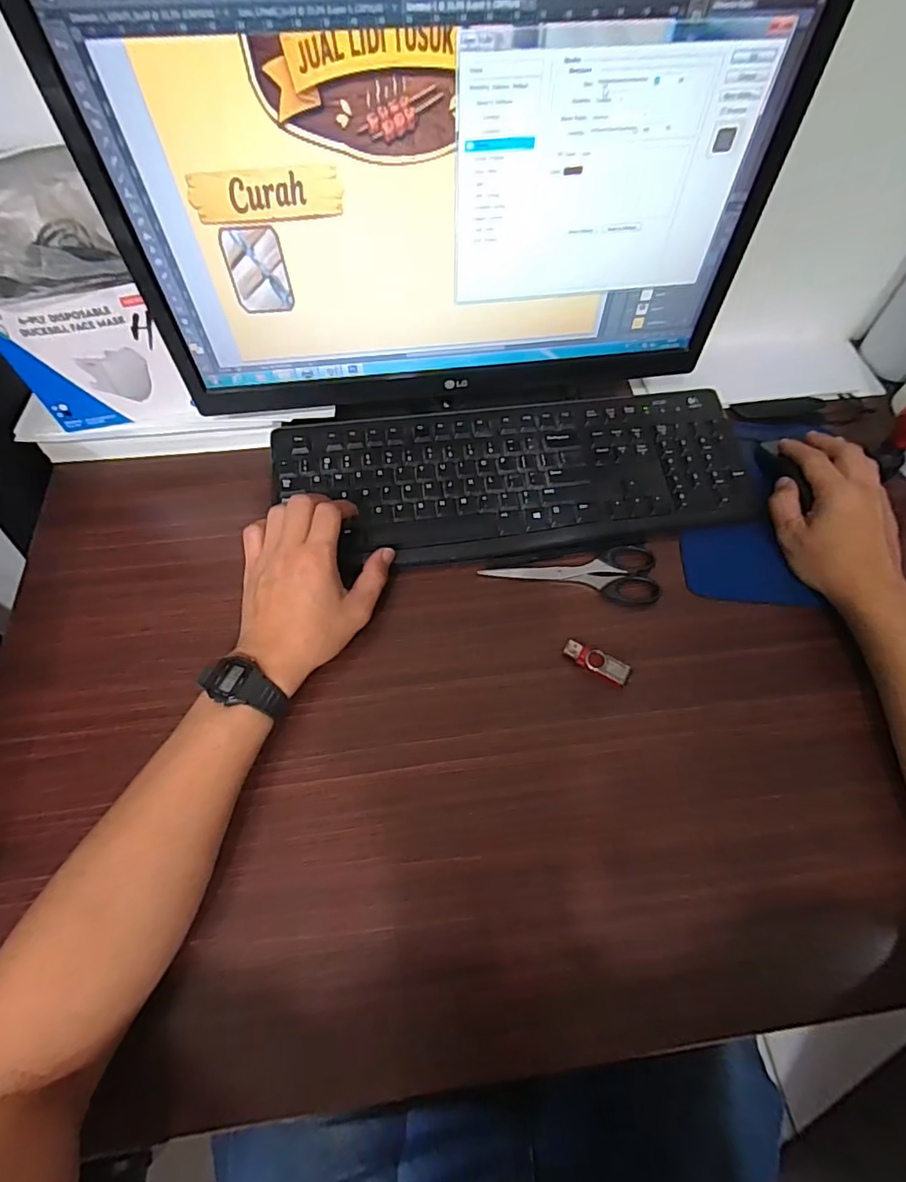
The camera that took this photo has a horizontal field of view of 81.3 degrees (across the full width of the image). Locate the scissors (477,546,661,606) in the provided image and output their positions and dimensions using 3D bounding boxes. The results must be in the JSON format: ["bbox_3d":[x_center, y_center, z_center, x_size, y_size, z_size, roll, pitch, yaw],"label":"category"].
[{"bbox_3d":[0.105,-0.014,0.462,0.152,0.009,0.052,0,69,-3],"label":"scissors"}]

